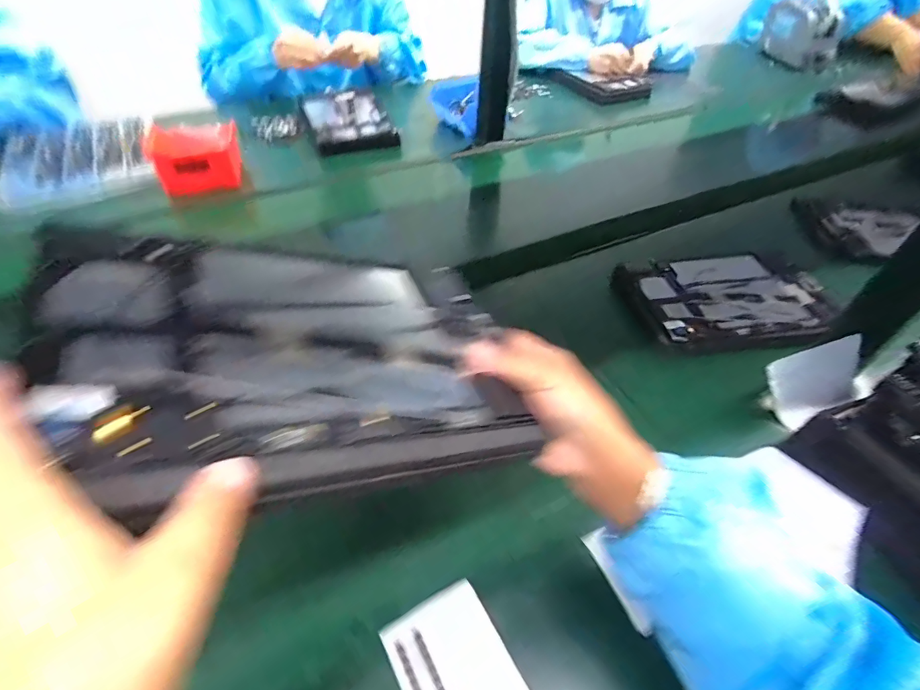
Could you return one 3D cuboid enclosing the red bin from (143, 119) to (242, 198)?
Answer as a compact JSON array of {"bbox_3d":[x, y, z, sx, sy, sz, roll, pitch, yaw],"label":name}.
[{"bbox_3d":[-0.420,-0.308,0.742,0.139,0.084,0.104,-20,53,-21],"label":"red bin"}]

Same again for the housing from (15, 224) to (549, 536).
[{"bbox_3d":[-0.071,-0.001,0.248,0.233,0.019,0.158,0,46,-36],"label":"housing"}]

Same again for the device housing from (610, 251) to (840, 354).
[{"bbox_3d":[0.347,-0.061,0.598,0.267,0.019,0.159,-8,50,-12],"label":"device housing"}]

